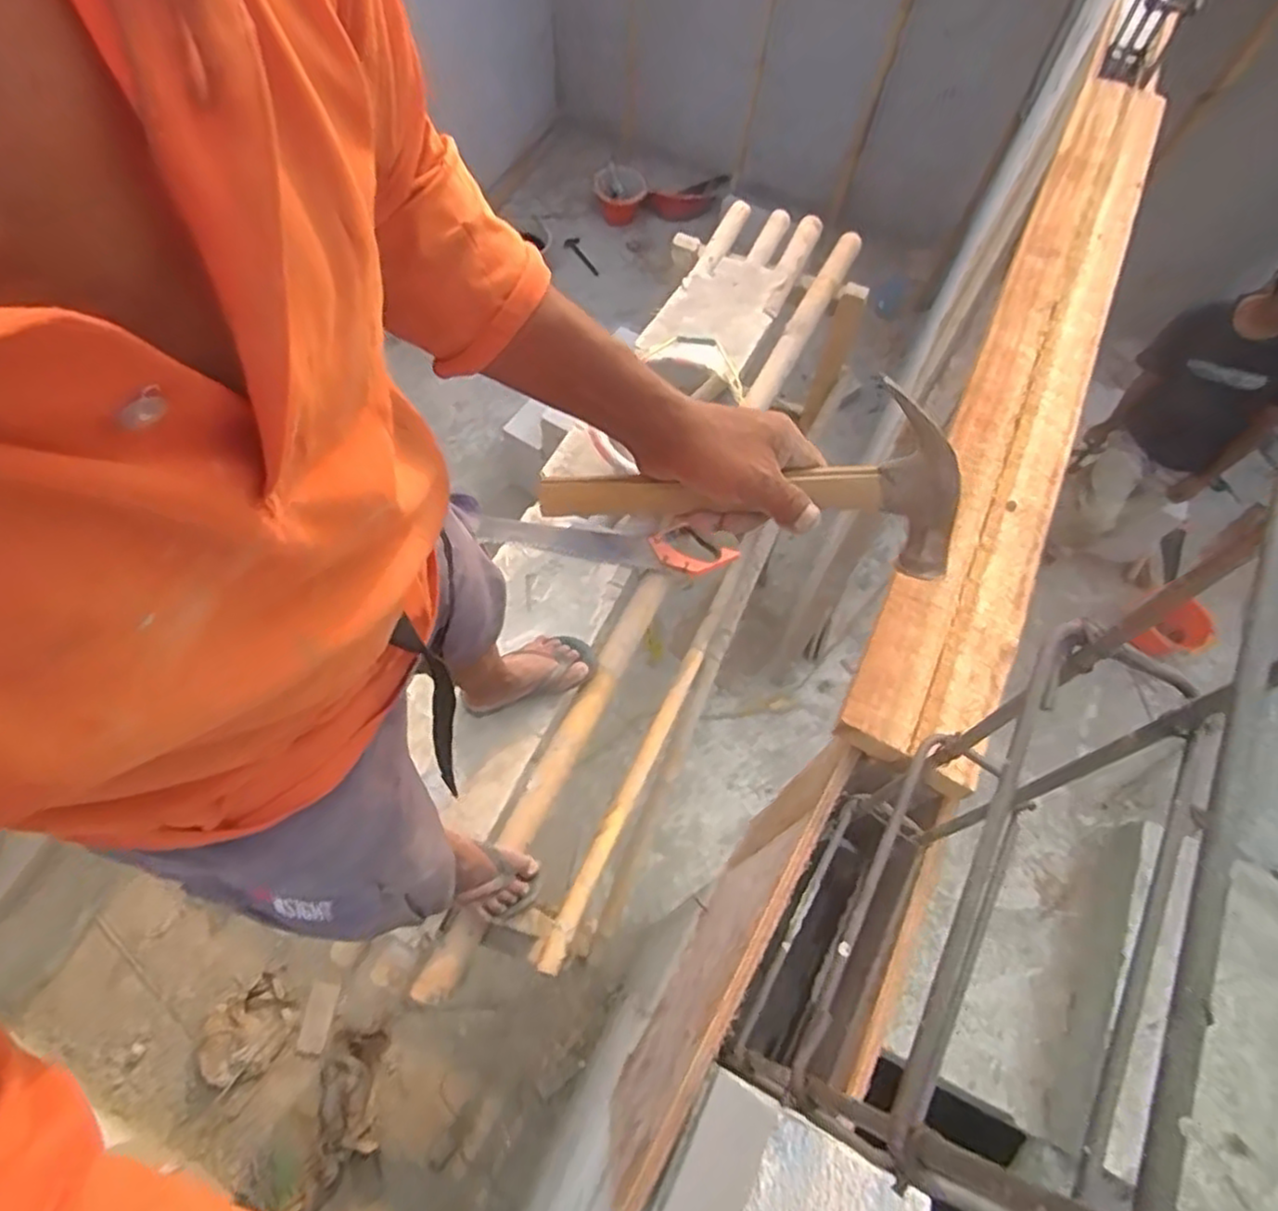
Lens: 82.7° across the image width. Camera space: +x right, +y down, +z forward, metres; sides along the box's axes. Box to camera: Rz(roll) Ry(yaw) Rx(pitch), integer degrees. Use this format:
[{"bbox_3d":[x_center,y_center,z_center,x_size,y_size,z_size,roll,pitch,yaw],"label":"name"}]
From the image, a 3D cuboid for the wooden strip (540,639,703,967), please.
[{"bbox_3d":[-0.006,0.379,1.582,0.047,0.052,0.945,22,32,8],"label":"wooden strip"}]

